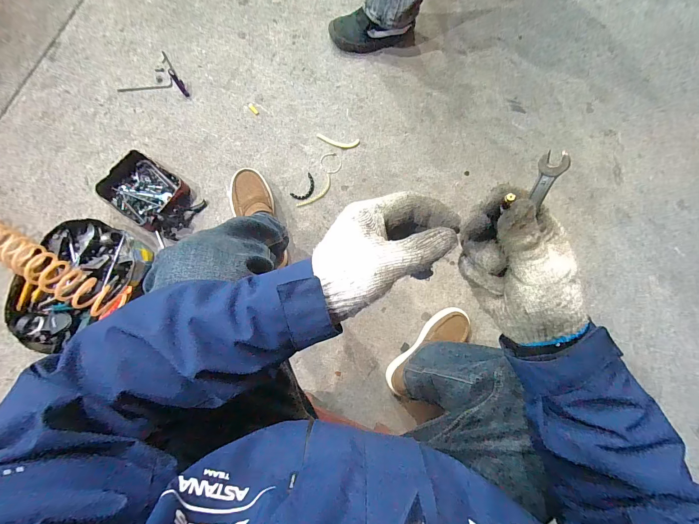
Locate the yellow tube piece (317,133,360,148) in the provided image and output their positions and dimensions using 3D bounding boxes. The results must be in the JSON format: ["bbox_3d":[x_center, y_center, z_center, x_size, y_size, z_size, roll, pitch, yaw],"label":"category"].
[{"bbox_3d":[-0.032,-0.343,0.892,0.119,0.008,0.032,5,83,-3],"label":"yellow tube piece"}]

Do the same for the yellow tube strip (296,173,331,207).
[{"bbox_3d":[-0.089,-0.189,0.864,0.036,0.009,0.126,42,83,2],"label":"yellow tube strip"}]

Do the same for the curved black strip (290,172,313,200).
[{"bbox_3d":[-0.121,-0.201,0.862,0.044,0.007,0.081,39,83,1],"label":"curved black strip"}]

